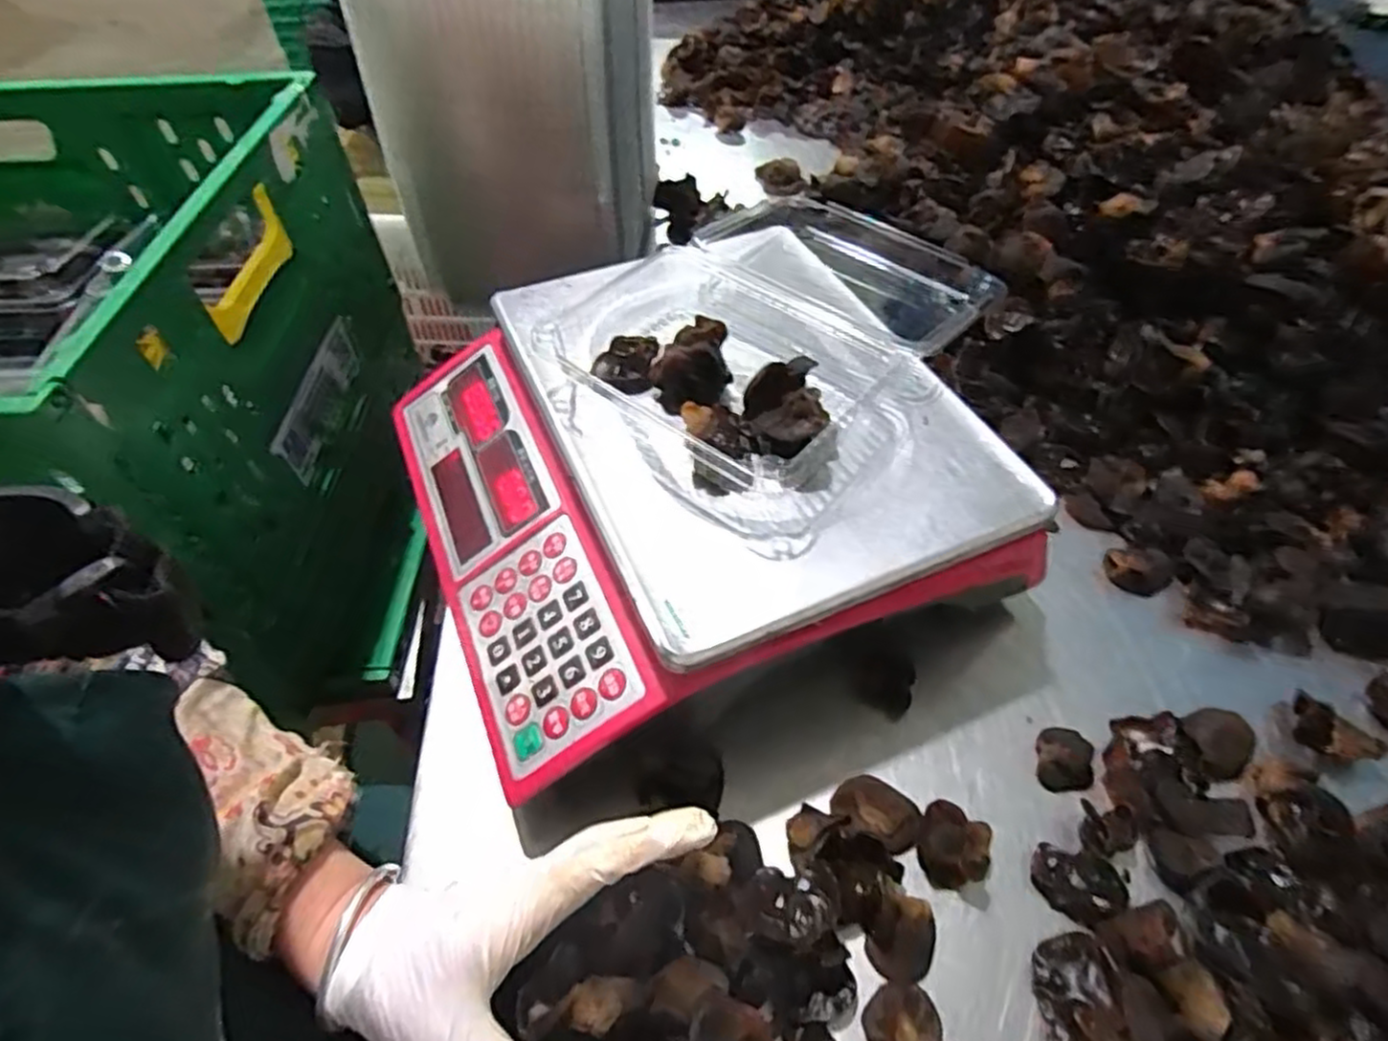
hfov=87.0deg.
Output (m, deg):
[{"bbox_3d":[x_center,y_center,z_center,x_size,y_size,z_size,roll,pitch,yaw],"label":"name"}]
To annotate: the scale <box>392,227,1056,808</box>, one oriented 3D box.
[{"bbox_3d":[-0.009,-0.041,0.425,0.301,0.092,0.297,-20,54,-14],"label":"scale"}]

